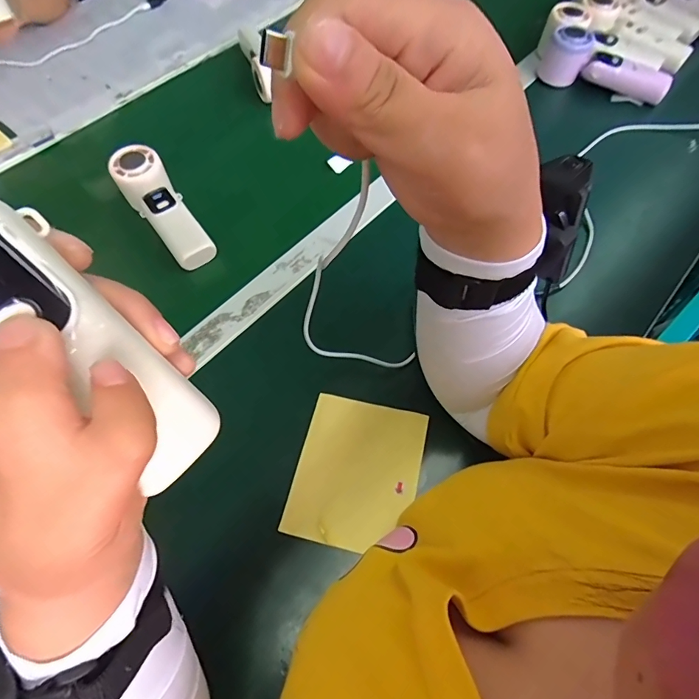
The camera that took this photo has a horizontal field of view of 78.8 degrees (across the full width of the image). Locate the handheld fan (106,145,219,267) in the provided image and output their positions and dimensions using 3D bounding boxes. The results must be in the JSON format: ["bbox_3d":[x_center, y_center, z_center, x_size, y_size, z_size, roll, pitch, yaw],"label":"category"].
[{"bbox_3d":[-0.210,-0.159,0.486,0.052,0.035,0.166,-35,79,-15],"label":"handheld fan"}]

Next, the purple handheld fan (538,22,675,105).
[{"bbox_3d":[0.359,-0.394,0.600,0.174,0.066,0.057,30,67,17],"label":"purple handheld fan"}]

